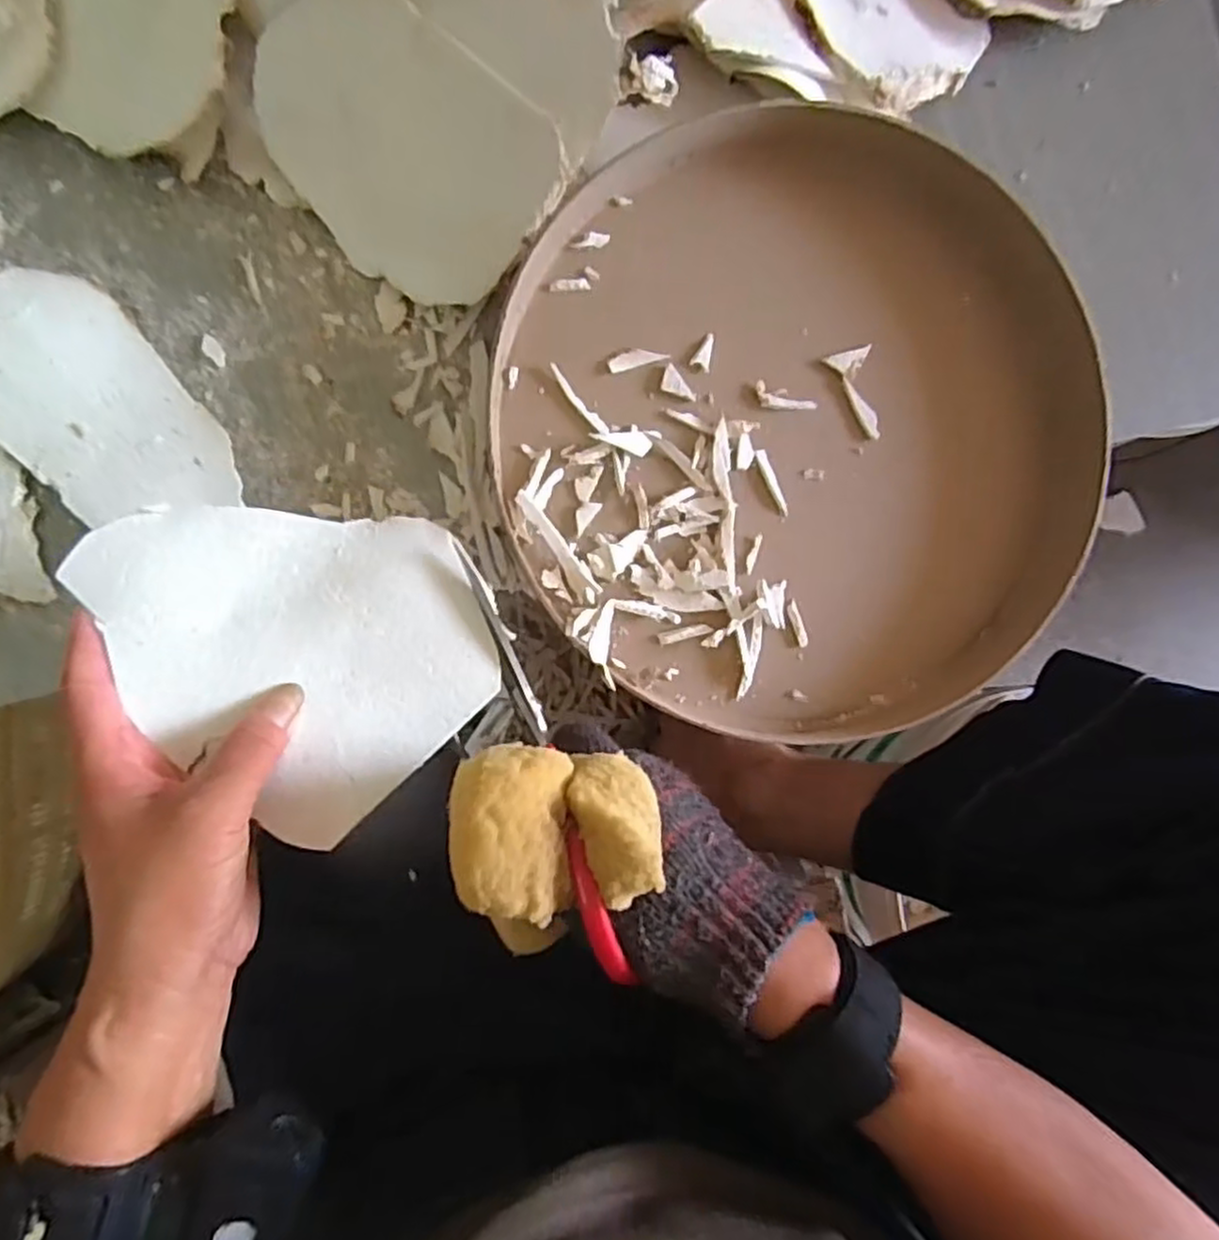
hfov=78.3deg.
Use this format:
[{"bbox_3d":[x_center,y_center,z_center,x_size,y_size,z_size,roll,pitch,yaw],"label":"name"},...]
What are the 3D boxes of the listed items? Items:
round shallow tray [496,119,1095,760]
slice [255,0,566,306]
[{"bbox_3d":[0.095,-0.095,0.380,0.296,0.041,0.297,0,87,-5],"label":"round shallow tray"},{"bbox_3d":[-0.098,-0.213,0.345,0.142,0.108,0.004,38,43,-4],"label":"slice"}]

